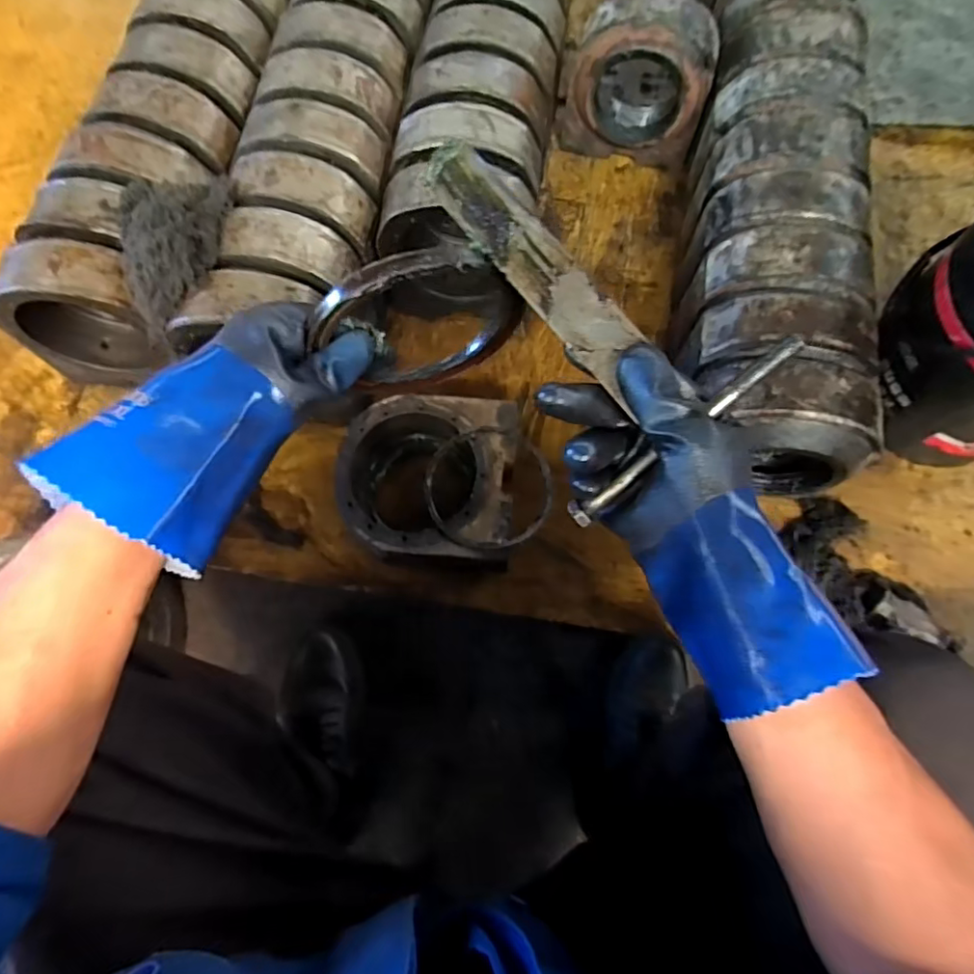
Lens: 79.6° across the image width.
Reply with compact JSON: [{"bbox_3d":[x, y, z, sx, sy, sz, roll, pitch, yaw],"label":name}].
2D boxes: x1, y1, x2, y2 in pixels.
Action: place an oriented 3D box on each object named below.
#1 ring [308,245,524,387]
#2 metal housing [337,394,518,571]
[{"bbox_3d":[-0.042,-0.113,0.408,0.140,0.153,0.029,-10,71,-3],"label":"ring"},{"bbox_3d":[-0.083,-0.003,0.831,0.232,0.114,0.225,3,71,1],"label":"metal housing"}]

